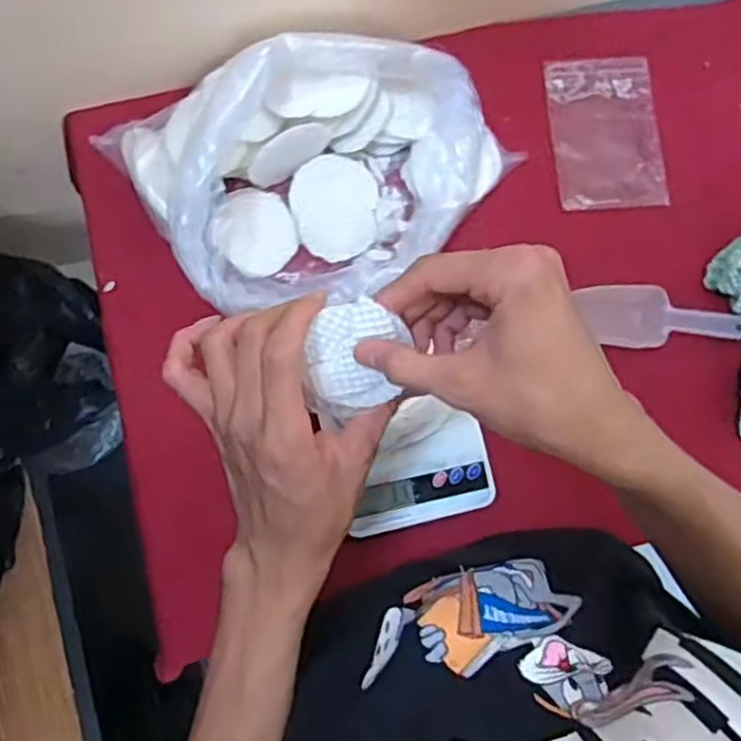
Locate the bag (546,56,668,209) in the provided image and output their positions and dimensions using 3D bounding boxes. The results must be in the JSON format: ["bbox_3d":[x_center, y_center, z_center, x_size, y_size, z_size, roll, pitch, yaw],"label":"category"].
[{"bbox_3d":[0.220,-0.221,0.678,0.097,0.009,0.151,-4,80,-1],"label":"bag"}]

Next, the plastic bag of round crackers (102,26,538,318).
[{"bbox_3d":[-0.038,-0.159,0.605,0.323,0.113,0.200,-13,80,-3],"label":"plastic bag of round crackers"}]

